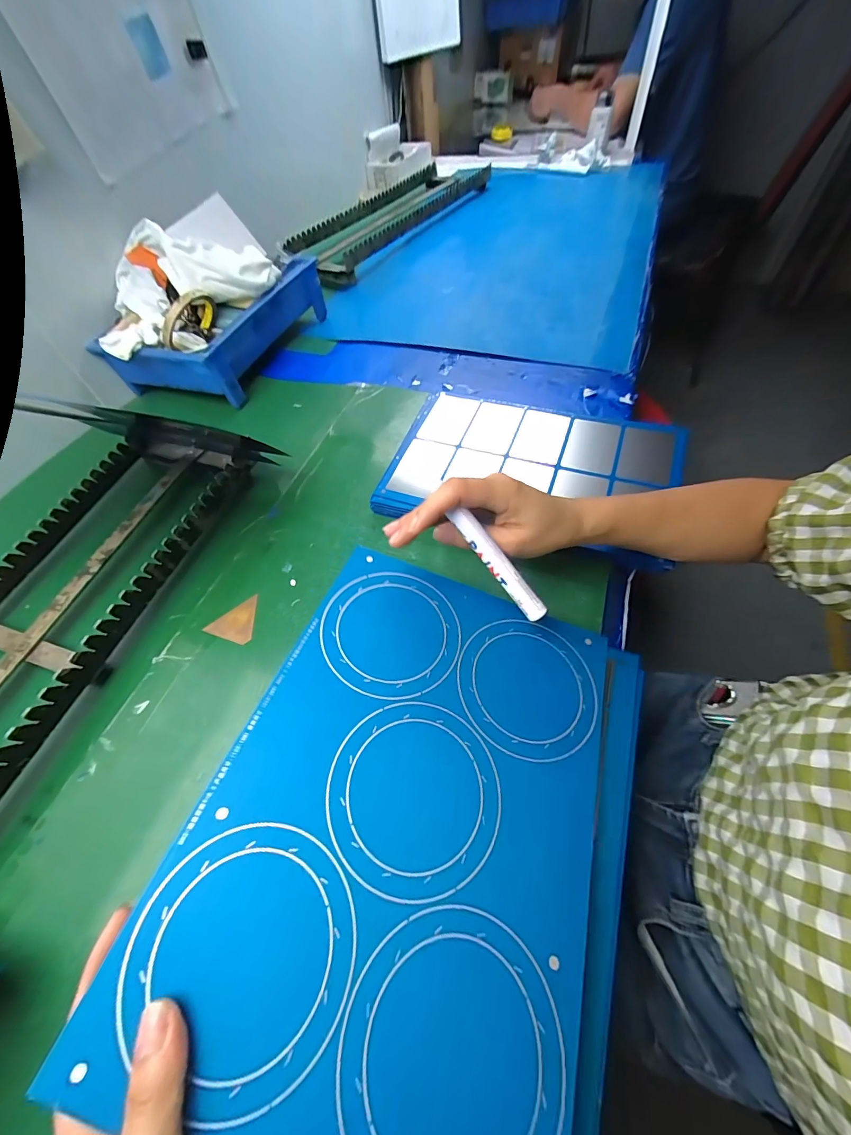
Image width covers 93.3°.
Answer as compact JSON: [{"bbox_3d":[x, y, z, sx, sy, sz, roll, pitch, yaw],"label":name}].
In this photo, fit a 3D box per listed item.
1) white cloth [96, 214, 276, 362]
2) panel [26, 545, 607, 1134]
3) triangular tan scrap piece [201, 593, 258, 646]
[{"bbox_3d":[-0.345,-0.395,0.558,0.158,0.092,0.259,38,68,26],"label":"white cloth"},{"bbox_3d":[-0.006,0.132,0.238,0.216,0.010,0.294,21,54,4],"label":"panel"},{"bbox_3d":[-0.174,0.053,0.373,0.051,0.004,0.038,-35,63,-17],"label":"triangular tan scrap piece"}]

